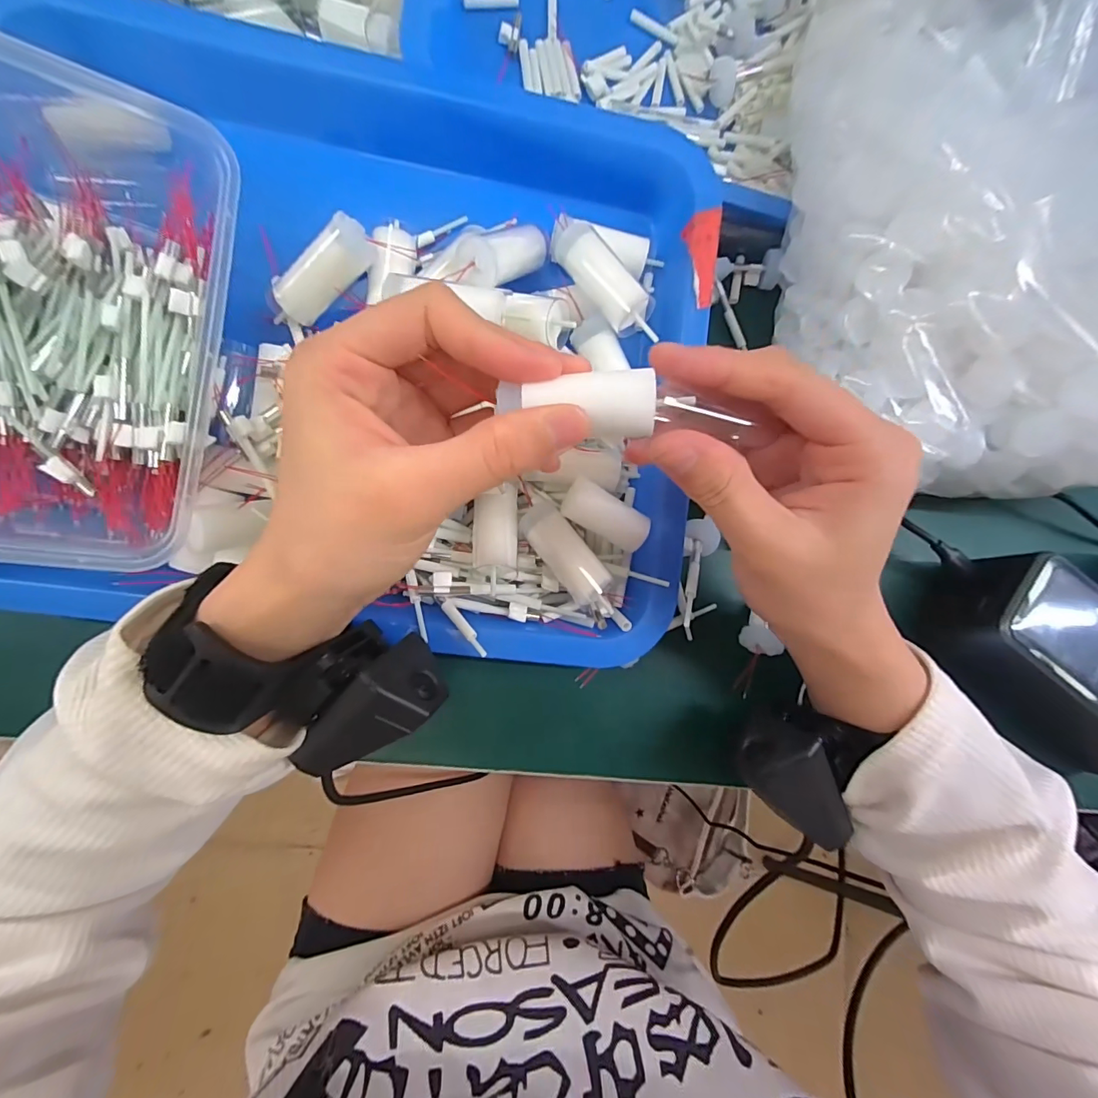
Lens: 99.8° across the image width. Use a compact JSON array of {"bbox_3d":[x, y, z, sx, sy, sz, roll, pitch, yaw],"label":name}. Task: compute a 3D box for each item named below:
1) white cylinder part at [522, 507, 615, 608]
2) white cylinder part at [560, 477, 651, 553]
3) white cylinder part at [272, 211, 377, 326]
[{"bbox_3d":[0.008,0.003,0.213,0.019,0.021,0.053,-35,87,-9],"label":"white cylinder part"},{"bbox_3d":[0.027,-0.015,0.226,0.042,0.015,0.020,30,81,-1],"label":"white cylinder part"},{"bbox_3d":[-0.100,-0.122,0.203,0.049,0.021,0.016,-41,88,12],"label":"white cylinder part"}]

